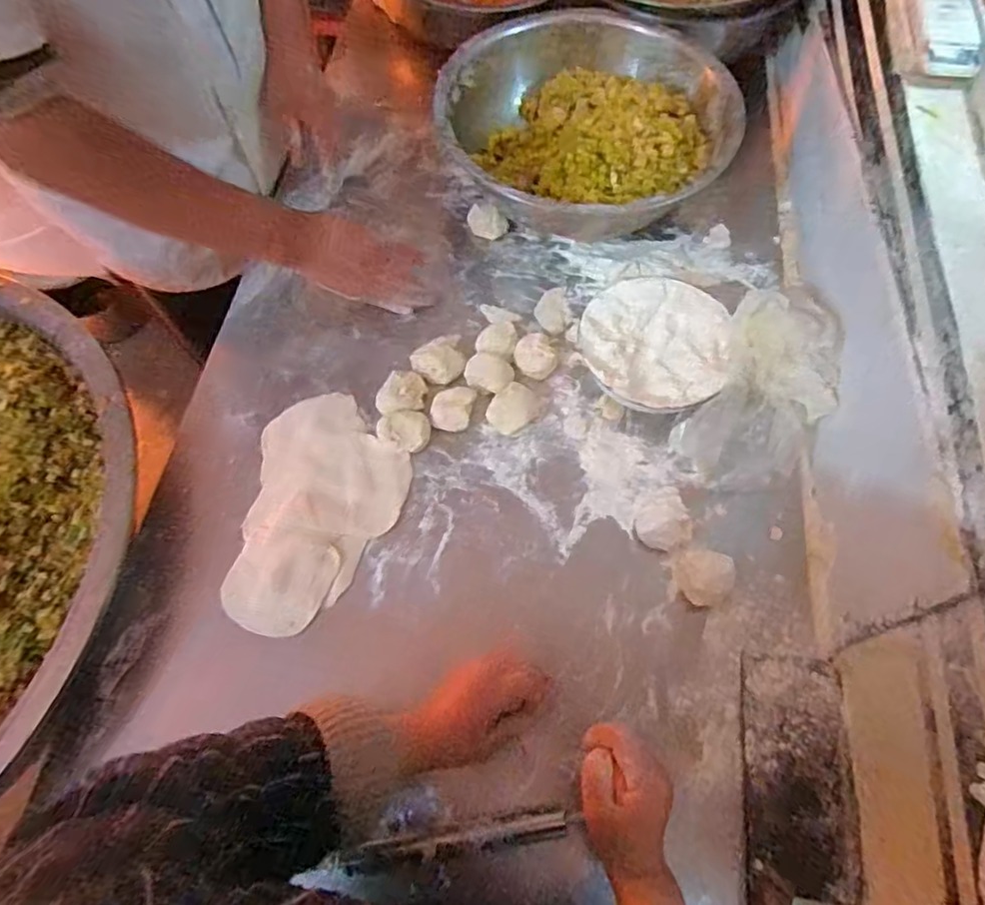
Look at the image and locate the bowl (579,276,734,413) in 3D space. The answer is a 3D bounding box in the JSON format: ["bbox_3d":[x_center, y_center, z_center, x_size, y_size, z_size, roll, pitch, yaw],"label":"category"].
[{"bbox_3d":[0.181,-0.117,0.687,0.159,0.054,0.166,0,65,0],"label":"bowl"}]

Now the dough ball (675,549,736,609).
[{"bbox_3d":[0.213,0.124,0.603,0.050,0.028,0.055,0,65,0],"label":"dough ball"}]

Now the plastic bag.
[{"bbox_3d":[0.290,-0.062,0.640,0.134,0.094,0.206,26,67,13],"label":"plastic bag"}]

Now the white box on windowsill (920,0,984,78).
[{"bbox_3d":[0.459,-0.433,0.611,0.053,0.013,0.133,6,70,4],"label":"white box on windowsill"}]

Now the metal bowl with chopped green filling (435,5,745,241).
[{"bbox_3d":[0.122,-0.437,0.811,0.343,0.116,0.357,0,65,0],"label":"metal bowl with chopped green filling"}]

